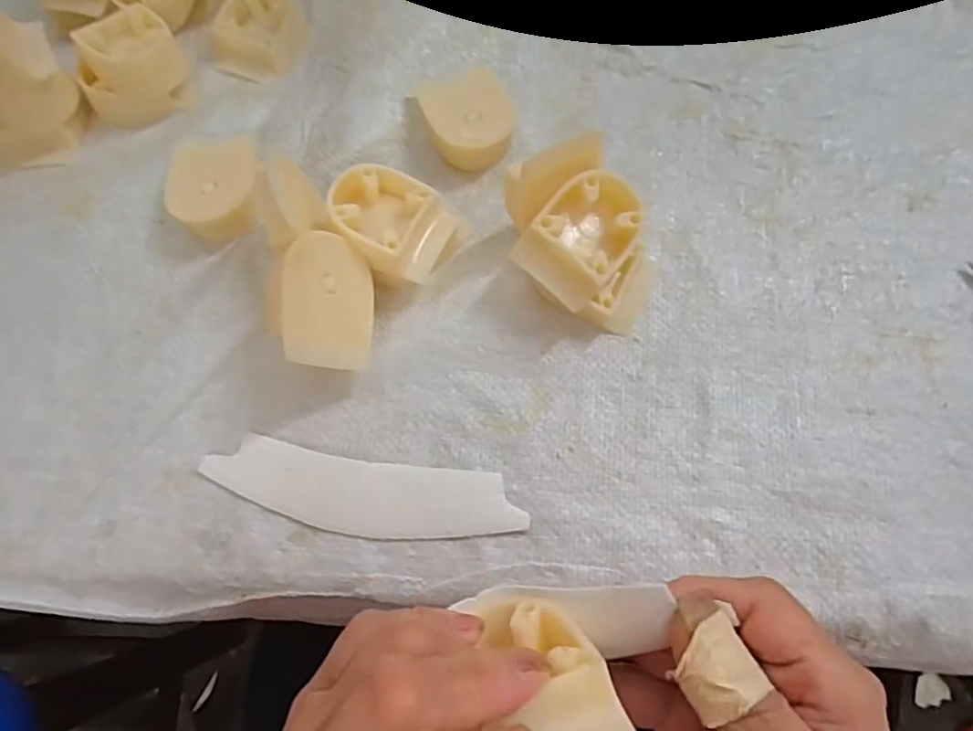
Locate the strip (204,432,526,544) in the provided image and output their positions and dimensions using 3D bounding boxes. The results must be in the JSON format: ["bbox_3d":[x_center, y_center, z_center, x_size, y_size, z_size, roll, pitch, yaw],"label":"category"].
[{"bbox_3d":[-0.059,0.062,0.281,0.152,0.004,0.037,9,71,5],"label":"strip"}]

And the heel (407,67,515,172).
[{"bbox_3d":[-0.011,-0.142,0.343,0.048,0.017,0.058,-19,71,-5],"label":"heel"}]

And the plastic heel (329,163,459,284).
[{"bbox_3d":[-0.049,-0.072,0.306,0.056,0.042,0.049,30,74,12],"label":"plastic heel"}]

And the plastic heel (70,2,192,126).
[{"bbox_3d":[-0.215,-0.180,0.351,0.061,0.033,0.054,-39,74,-11],"label":"plastic heel"}]

